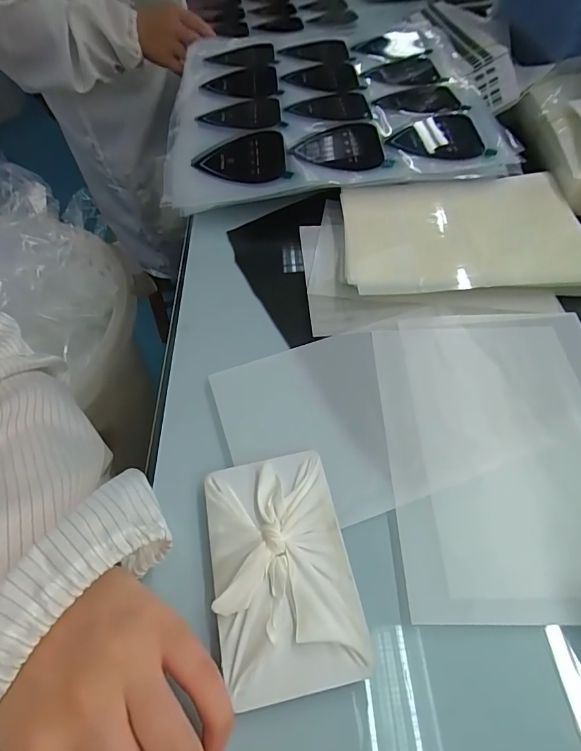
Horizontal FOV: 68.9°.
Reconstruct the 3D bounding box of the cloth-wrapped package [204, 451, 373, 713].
[{"bbox_3d":[-0.006,0.097,0.221,0.069,0.014,0.113,-12,55,-3],"label":"cloth-wrapped package"}]

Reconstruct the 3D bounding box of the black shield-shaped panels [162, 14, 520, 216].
[{"bbox_3d":[0.037,-0.303,0.467,0.323,0.031,0.340,-5,57,-1],"label":"black shield-shaped panels"}]

